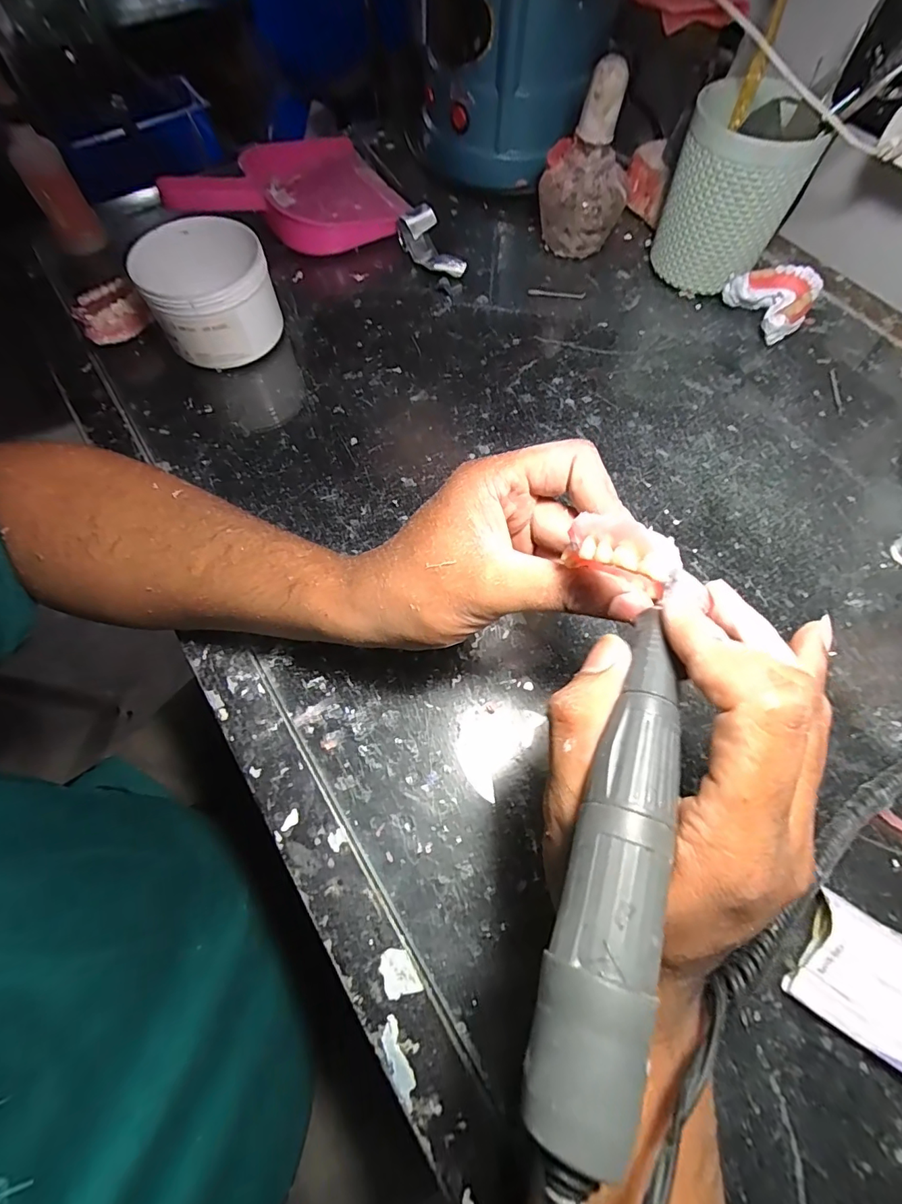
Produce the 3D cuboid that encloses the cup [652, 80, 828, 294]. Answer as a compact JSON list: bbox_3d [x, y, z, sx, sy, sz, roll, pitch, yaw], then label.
[{"bbox_3d":[0.220,-0.321,0.389,0.091,0.113,0.085,25,68,11],"label":"cup"}]

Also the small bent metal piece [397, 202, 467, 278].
[{"bbox_3d":[-0.018,-0.313,0.426,0.036,0.032,0.066,-24,68,-10],"label":"small bent metal piece"}]

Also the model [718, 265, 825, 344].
[{"bbox_3d":[0.264,-0.248,0.401,0.050,0.035,0.061,-29,69,-12],"label":"model"}]

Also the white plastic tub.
[{"bbox_3d":[-0.181,-0.234,0.373,0.088,0.065,0.100,-20,67,-9],"label":"white plastic tub"}]

